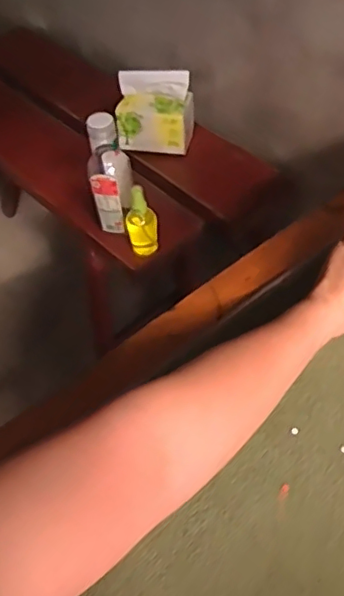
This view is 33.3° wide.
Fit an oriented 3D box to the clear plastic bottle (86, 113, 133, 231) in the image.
[{"bbox_3d":[-0.096,-0.184,0.913,0.067,0.215,0.052,-11,49,-4],"label":"clear plastic bottle"}]

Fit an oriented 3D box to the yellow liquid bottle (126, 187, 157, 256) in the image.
[{"bbox_3d":[-0.051,-0.128,0.902,0.048,0.124,0.046,-11,49,-4],"label":"yellow liquid bottle"}]

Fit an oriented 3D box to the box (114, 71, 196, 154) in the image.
[{"bbox_3d":[-0.031,-0.345,1.064,0.136,0.137,0.081,2,49,7],"label":"box"}]

